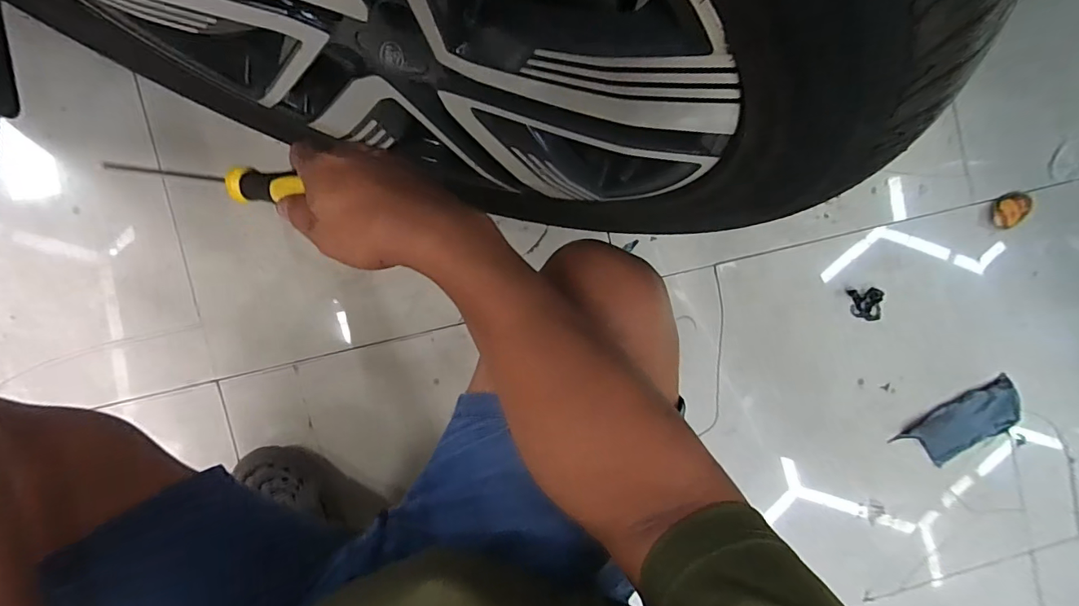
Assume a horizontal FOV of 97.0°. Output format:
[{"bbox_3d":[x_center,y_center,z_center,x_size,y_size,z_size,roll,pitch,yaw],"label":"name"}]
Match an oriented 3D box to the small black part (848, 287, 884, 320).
[{"bbox_3d":[0.521,0.003,0.760,0.048,0.014,0.051,-6,92,-5],"label":"small black part"}]

